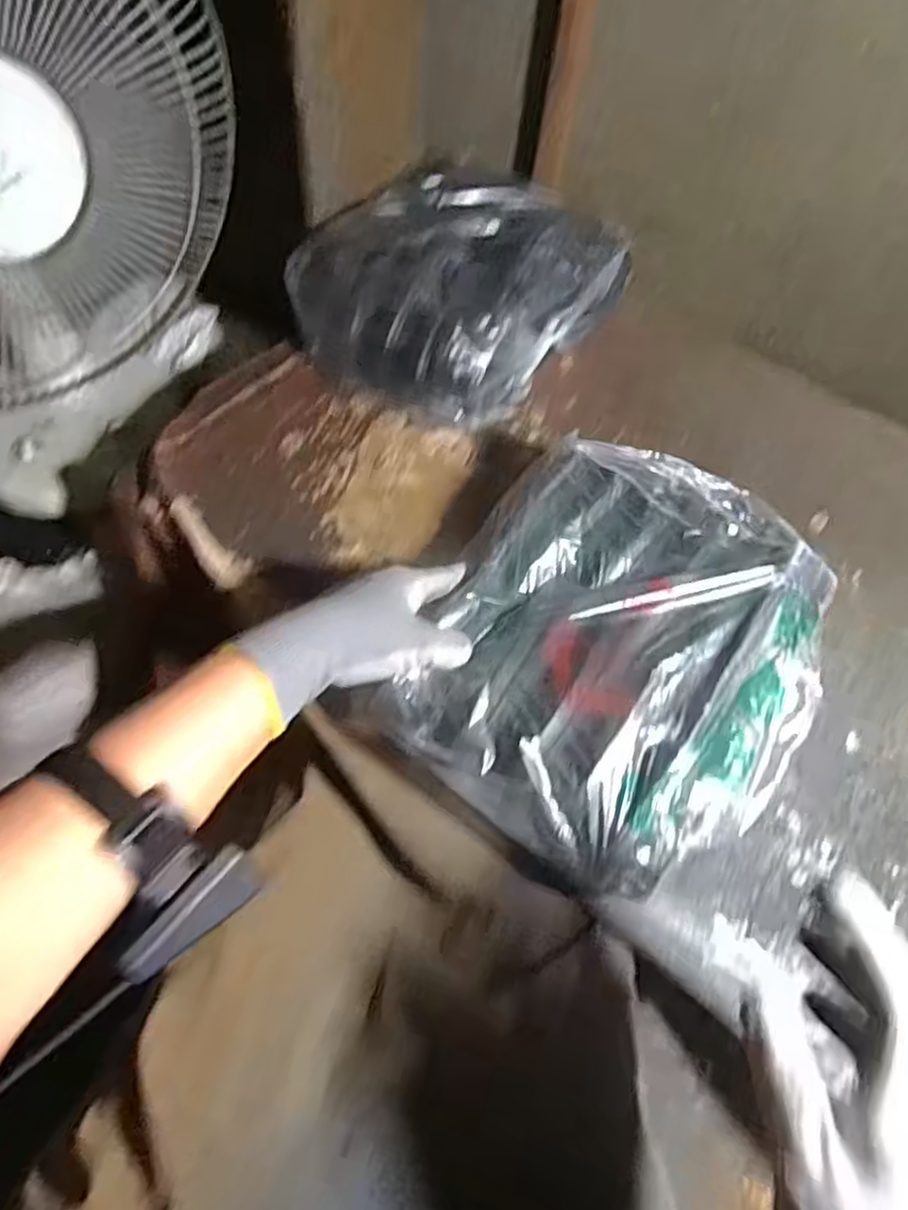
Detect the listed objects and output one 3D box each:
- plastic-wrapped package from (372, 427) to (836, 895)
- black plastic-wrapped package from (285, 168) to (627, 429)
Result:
[{"bbox_3d":[0.115,0.027,0.480,0.240,0.067,0.280,29,60,13],"label":"plastic-wrapped package"},{"bbox_3d":[0.010,-0.317,0.706,0.223,0.118,0.289,35,62,16],"label":"black plastic-wrapped package"}]

